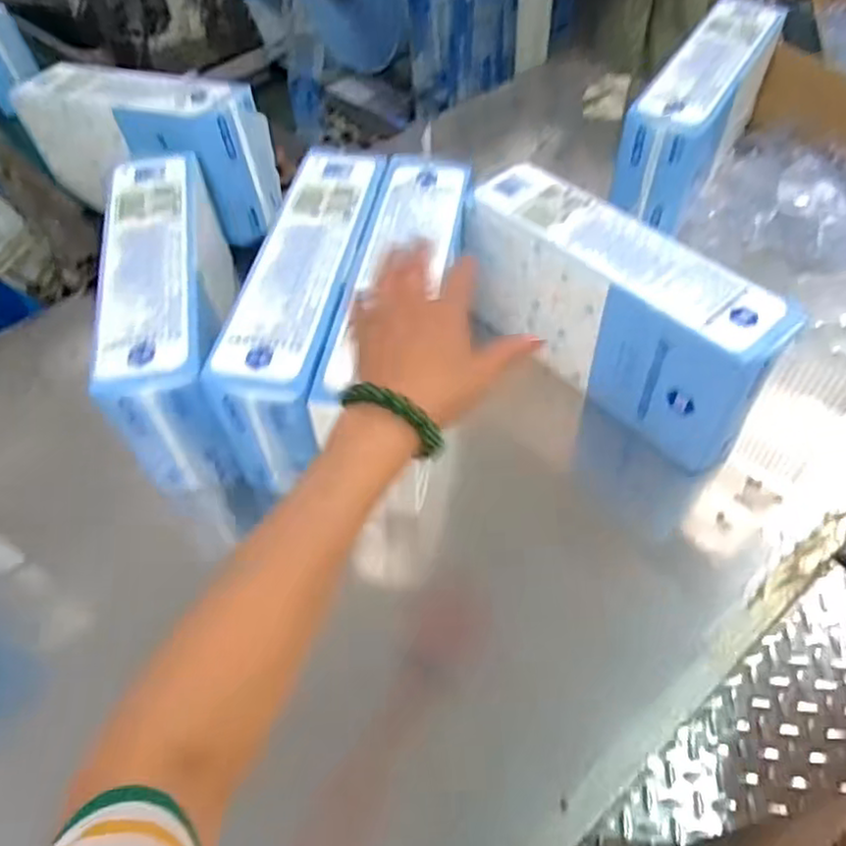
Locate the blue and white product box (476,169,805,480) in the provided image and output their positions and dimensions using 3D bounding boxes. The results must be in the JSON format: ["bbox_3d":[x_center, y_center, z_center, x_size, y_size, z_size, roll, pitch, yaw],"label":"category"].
[{"bbox_3d":[0.184,-0.108,0.657,0.083,0.162,0.315,-37,61,-22],"label":"blue and white product box"}]

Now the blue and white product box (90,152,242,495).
[{"bbox_3d":[-0.248,-0.111,0.670,0.092,0.144,0.330,-12,54,-7],"label":"blue and white product box"}]

